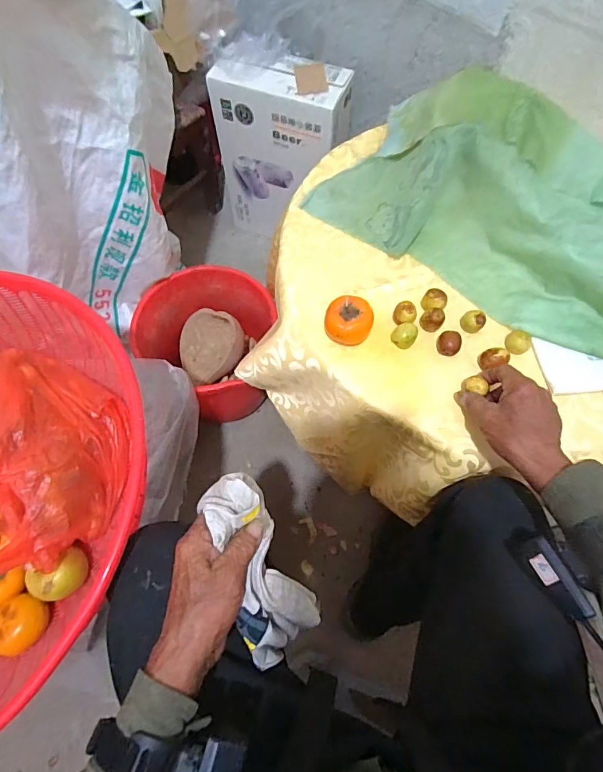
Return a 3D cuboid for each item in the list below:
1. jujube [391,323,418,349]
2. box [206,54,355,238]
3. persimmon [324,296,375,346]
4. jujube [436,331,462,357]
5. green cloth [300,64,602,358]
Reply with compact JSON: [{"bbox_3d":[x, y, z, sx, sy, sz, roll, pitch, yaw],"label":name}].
[{"bbox_3d":[0.130,-0.061,0.537,0.029,0.034,0.029,0,66,0],"label":"jujube"},{"bbox_3d":[-0.045,-0.536,0.987,0.272,0.368,0.119,22,68,9],"label":"box"},{"bbox_3d":[0.059,-0.078,0.529,0.061,0.048,0.054,9,67,3],"label":"persimmon"},{"bbox_3d":[0.187,-0.052,0.535,0.029,0.024,0.028,0,66,0],"label":"jujube"},{"bbox_3d":[0.280,-0.247,0.572,0.487,0.107,0.275,38,71,15],"label":"green cloth"}]

